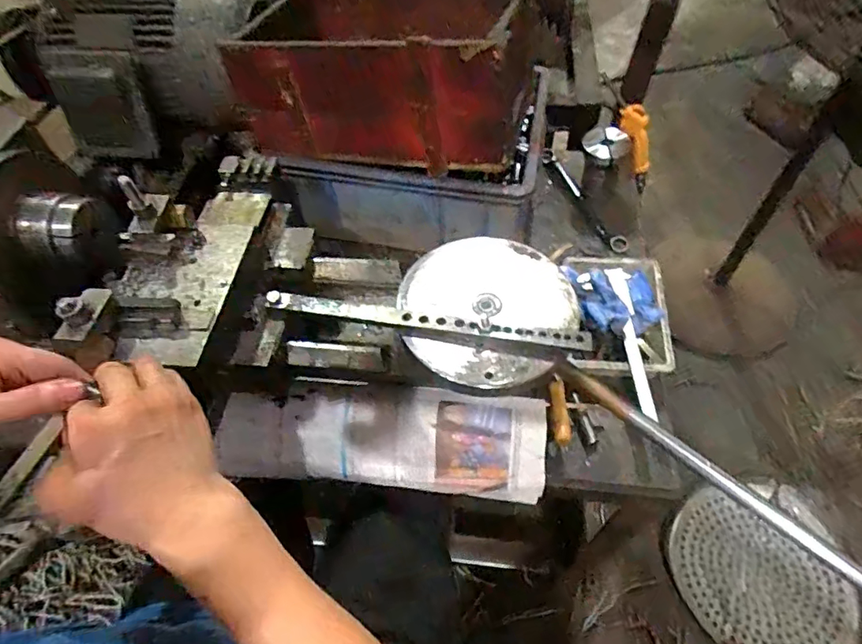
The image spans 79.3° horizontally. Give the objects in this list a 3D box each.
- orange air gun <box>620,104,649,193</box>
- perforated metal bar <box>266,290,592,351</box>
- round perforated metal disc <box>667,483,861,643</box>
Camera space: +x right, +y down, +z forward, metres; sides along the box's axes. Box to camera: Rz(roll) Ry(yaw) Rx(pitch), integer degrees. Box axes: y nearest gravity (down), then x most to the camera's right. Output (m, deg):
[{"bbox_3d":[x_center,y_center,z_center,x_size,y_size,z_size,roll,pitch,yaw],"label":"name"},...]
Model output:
[{"bbox_3d":[0.371,-0.302,0.933,0.046,0.183,0.050,-22,54,12],"label":"orange air gun"},{"bbox_3d":[-0.008,-0.002,0.540,0.334,0.011,0.025,7,55,8],"label":"perforated metal bar"},{"bbox_3d":[0.737,0.562,1.180,0.353,0.042,0.363,-1,54,2],"label":"round perforated metal disc"}]

